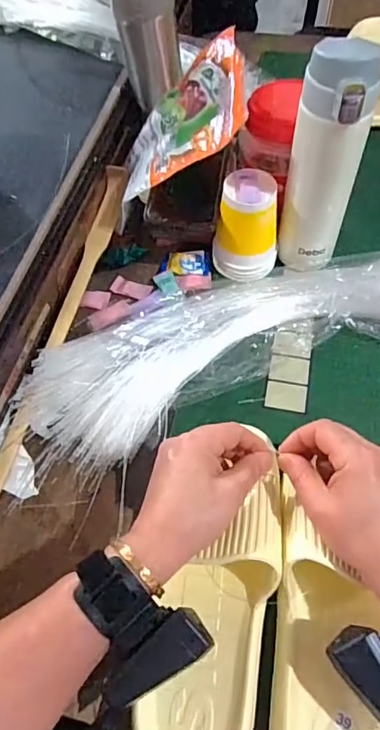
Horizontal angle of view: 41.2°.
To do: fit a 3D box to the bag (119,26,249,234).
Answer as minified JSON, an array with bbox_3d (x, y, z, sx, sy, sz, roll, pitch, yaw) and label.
[{"bbox_3d":[-0.013,-0.261,0.541,0.171,0.023,0.155,-22,57,34],"label":"bag"}]

